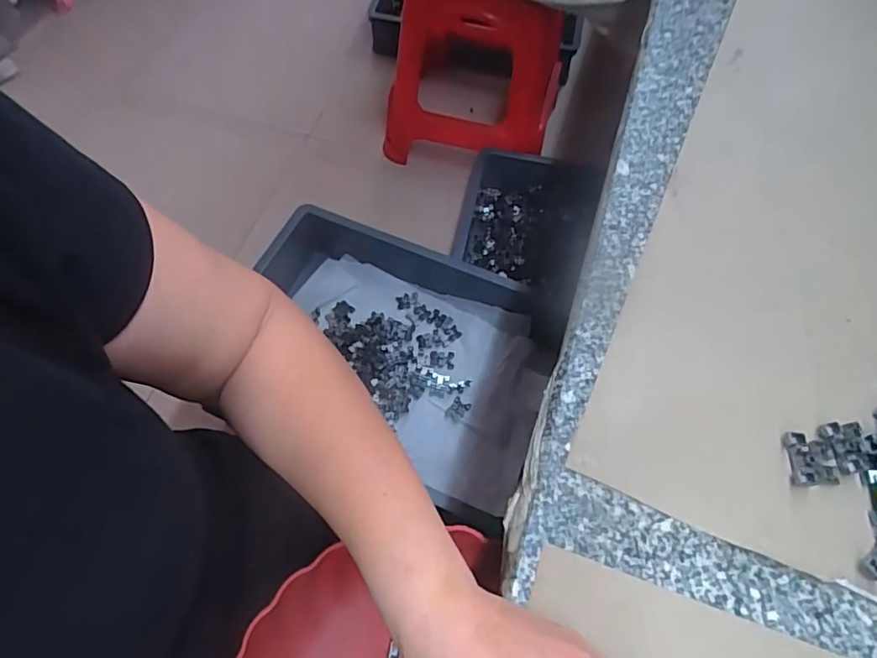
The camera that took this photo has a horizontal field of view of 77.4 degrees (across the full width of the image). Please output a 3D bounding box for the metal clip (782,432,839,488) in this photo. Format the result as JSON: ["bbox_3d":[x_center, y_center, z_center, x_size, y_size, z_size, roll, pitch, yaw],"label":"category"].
[{"bbox_3d":[0.235,0.082,0.343,0.031,0.008,0.032,-1,62,-3],"label":"metal clip"}]

